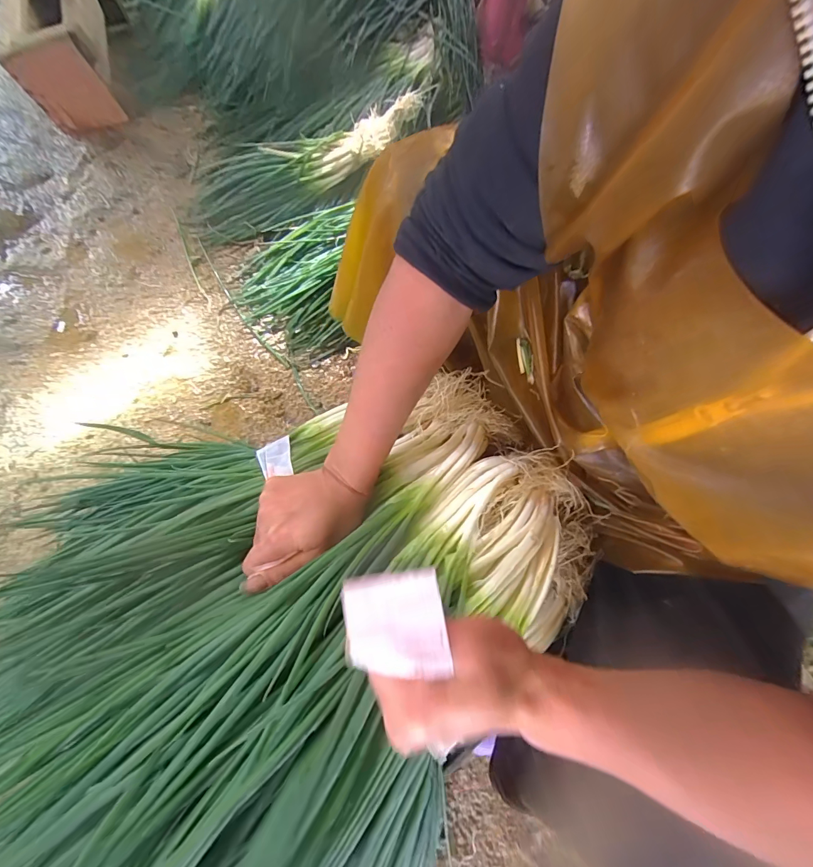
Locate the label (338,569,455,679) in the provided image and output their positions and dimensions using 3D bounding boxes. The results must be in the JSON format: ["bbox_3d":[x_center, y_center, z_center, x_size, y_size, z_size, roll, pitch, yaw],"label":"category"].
[{"bbox_3d":[-0.005,0.090,0.183,0.047,0.007,0.045,-7,76,-1],"label":"label"}]

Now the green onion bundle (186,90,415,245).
[{"bbox_3d":[-0.230,-0.541,0.776,0.531,0.076,0.179,-15,76,15],"label":"green onion bundle"}]

